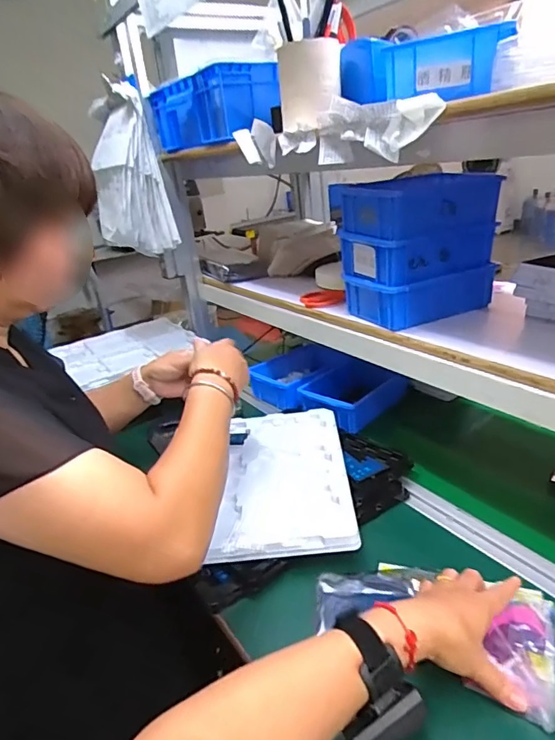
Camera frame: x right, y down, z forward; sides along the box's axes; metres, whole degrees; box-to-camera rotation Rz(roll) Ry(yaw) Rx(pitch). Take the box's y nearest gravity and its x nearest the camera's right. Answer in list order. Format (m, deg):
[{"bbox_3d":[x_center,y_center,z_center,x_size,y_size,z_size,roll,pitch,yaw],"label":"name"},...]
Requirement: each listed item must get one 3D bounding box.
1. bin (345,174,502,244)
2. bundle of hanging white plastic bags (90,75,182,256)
[{"bbox_3d":[0.197,-0.226,0.669,0.188,0.073,0.095,-15,25,-18],"label":"bin"},{"bbox_3d":[-0.296,-0.378,0.957,0.118,0.273,0.198,-18,26,-23],"label":"bundle of hanging white plastic bags"}]

